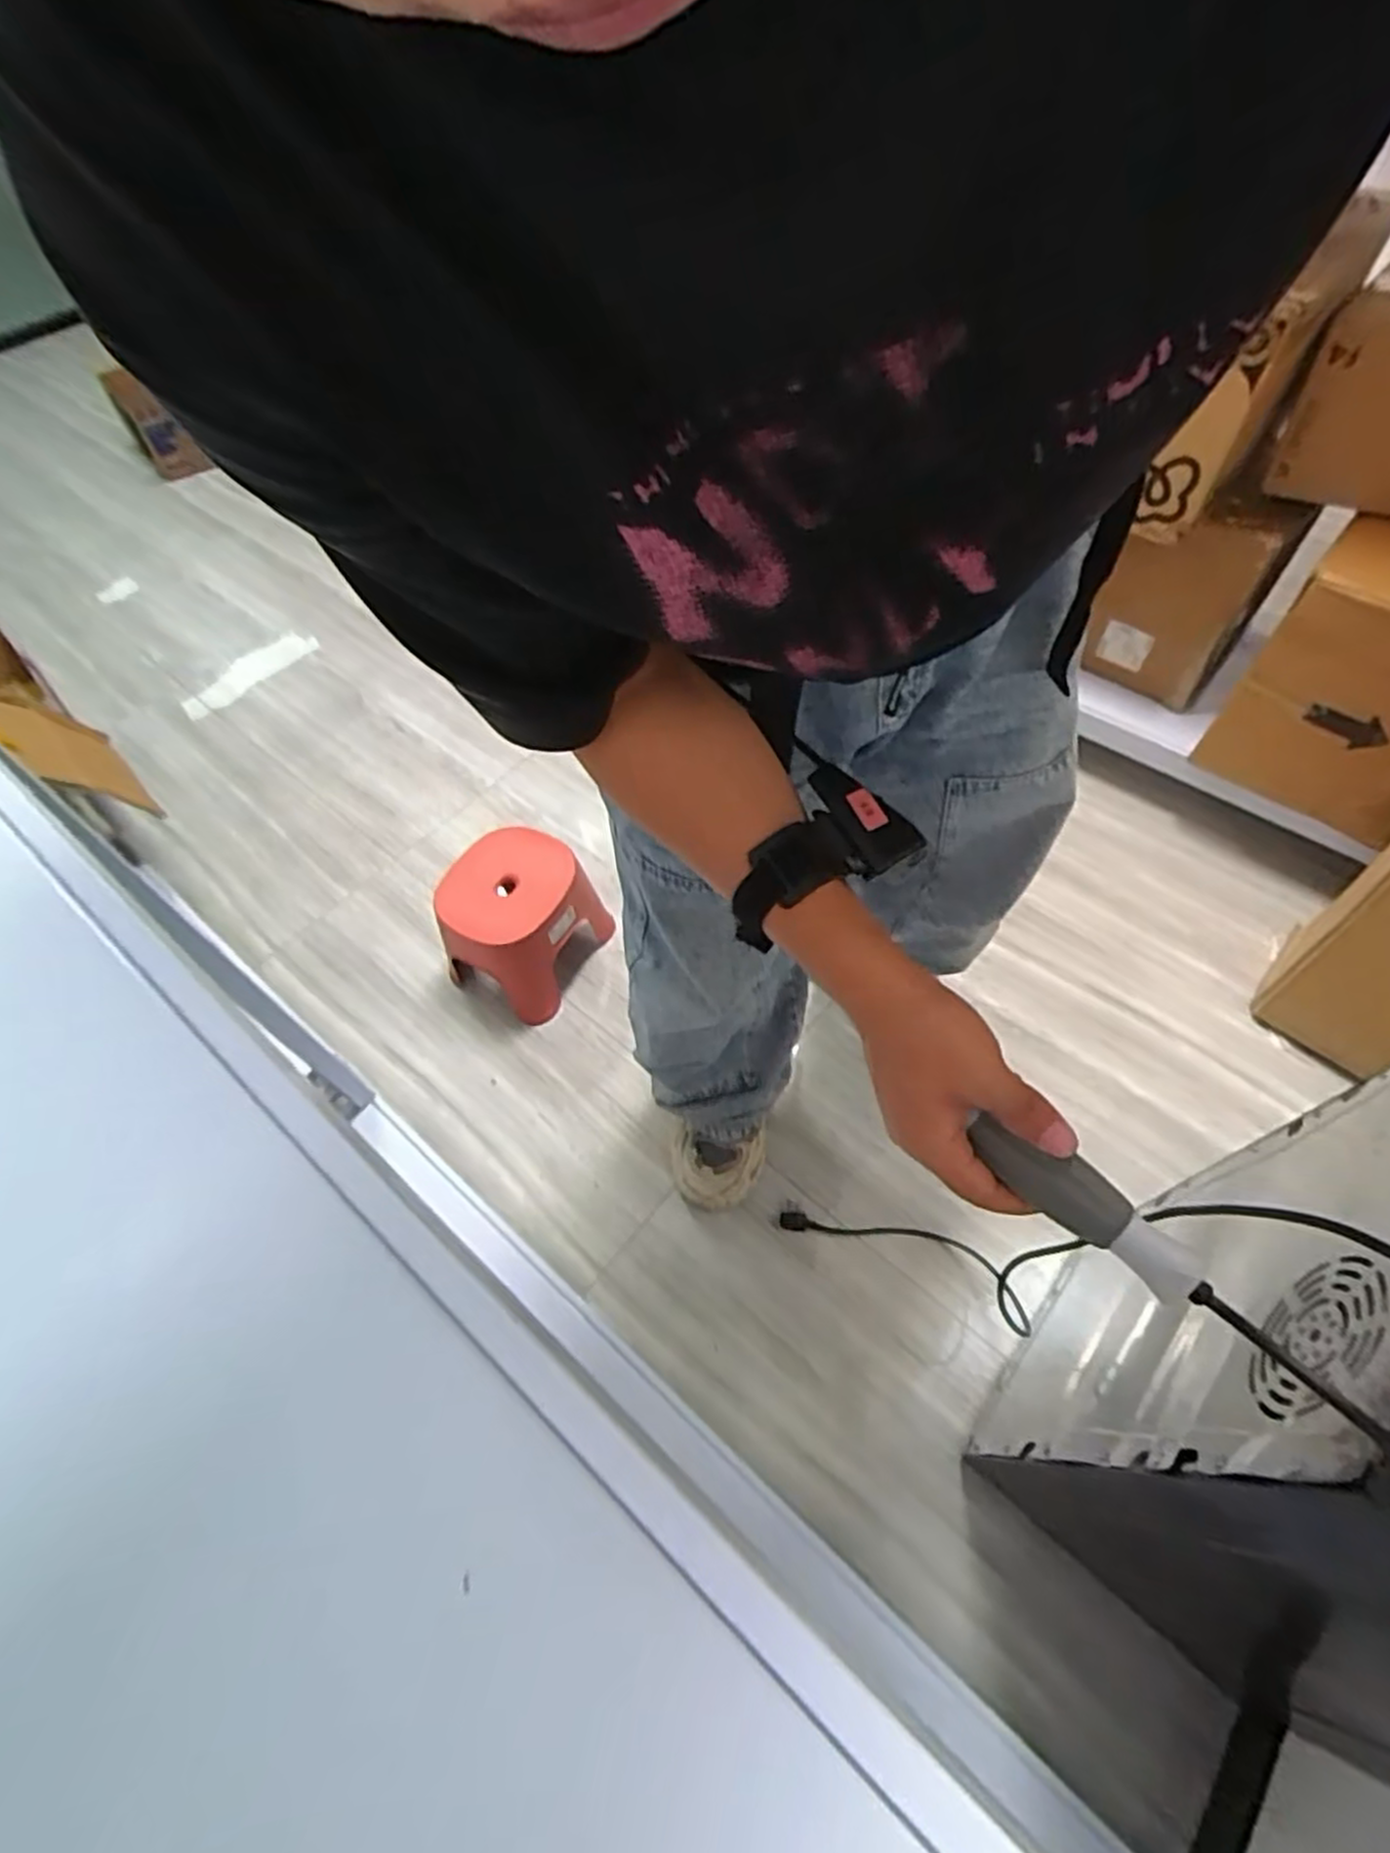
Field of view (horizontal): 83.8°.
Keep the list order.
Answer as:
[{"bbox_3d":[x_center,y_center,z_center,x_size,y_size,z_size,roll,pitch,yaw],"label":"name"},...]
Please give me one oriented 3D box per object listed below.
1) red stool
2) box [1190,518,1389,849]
[{"bbox_3d":[-0.279,0.004,1.224,0.200,0.202,0.238,25,61,18],"label":"red stool"},{"bbox_3d":[0.951,-0.335,1.096,0.289,0.348,0.145,39,66,24],"label":"box"}]

